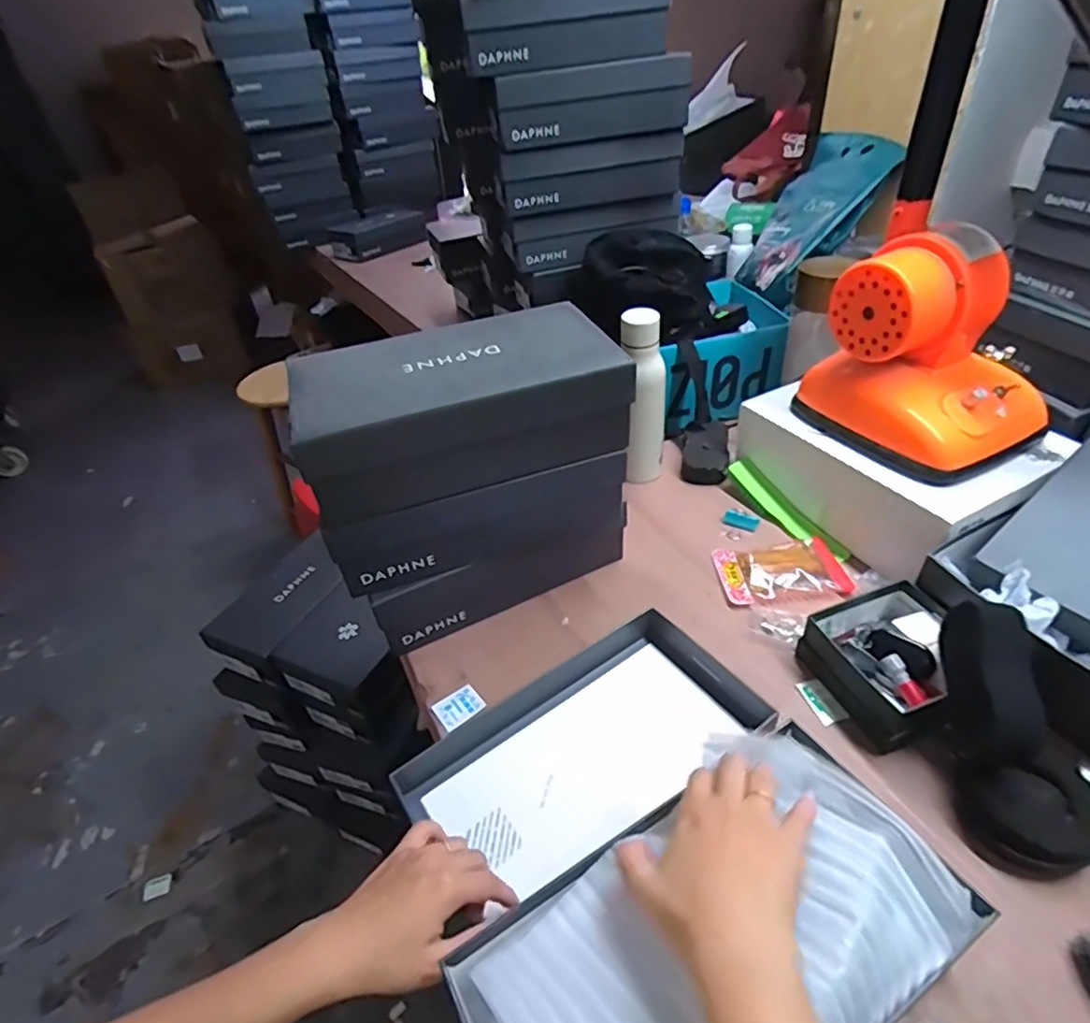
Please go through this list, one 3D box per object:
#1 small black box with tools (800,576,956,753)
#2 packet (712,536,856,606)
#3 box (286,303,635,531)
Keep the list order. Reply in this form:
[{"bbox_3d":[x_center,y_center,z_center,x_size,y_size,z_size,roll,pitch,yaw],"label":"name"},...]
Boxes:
[{"bbox_3d":[0.327,0.140,0.558,0.135,0.050,0.135,-18,40,-13],"label":"small black box with tools"},{"bbox_3d":[0.273,0.068,0.697,0.137,0.010,0.085,-5,39,3],"label":"packet"},{"bbox_3d":[-0.082,-0.104,0.583,0.298,0.100,0.155,-18,40,-13],"label":"box"}]

